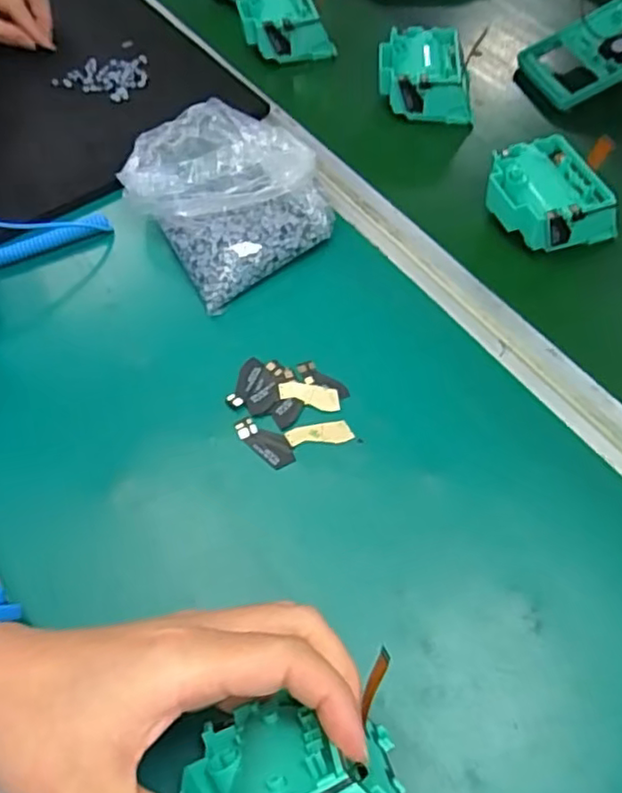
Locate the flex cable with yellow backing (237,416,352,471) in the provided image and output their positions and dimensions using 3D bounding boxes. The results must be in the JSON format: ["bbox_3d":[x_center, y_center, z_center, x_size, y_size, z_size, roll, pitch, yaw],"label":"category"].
[{"bbox_3d":[-0.011,0.026,0.358,0.066,0.004,0.030,3,57,3],"label":"flex cable with yellow backing"}]

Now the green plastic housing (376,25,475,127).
[{"bbox_3d":[0.095,-0.267,0.527,0.075,0.046,0.069,4,57,4],"label":"green plastic housing"}]

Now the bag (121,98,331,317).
[{"bbox_3d":[-0.058,-0.145,0.434,0.118,0.057,0.139,-31,62,-18],"label":"bag"}]

